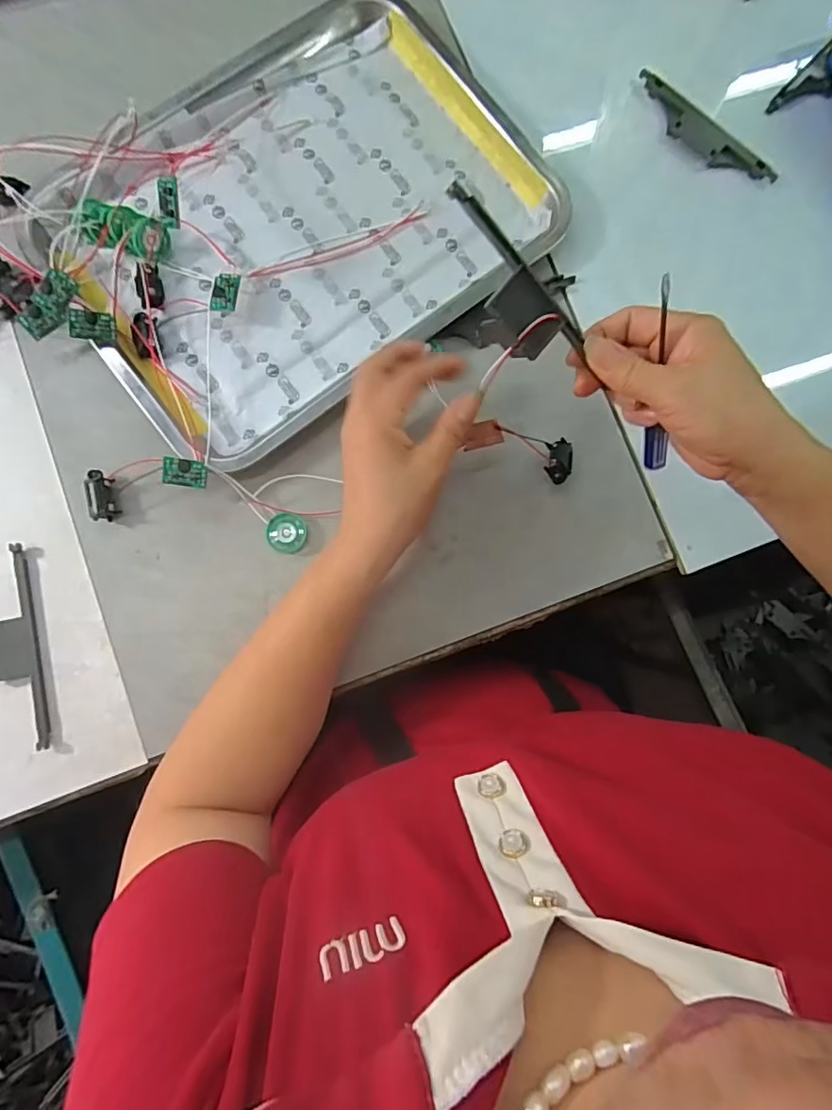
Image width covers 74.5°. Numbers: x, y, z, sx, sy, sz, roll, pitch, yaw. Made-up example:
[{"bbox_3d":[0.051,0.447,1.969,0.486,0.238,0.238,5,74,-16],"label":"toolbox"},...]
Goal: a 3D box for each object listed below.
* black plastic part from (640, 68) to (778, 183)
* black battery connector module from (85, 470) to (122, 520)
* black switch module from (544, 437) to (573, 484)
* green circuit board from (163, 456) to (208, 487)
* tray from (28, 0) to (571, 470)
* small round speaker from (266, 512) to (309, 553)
[{"bbox_3d":[0.232,-0.342,0.444,0.134,0.010,0.030,40,83,3],"label":"black plastic part"},{"bbox_3d":[-0.220,-0.041,0.384,0.018,0.014,0.034,-13,84,-4],"label":"black battery connector module"},{"bbox_3d":[0.103,-0.068,0.392,0.017,0.010,0.035,12,62,-1],"label":"black switch module"},{"bbox_3d":[-0.156,-0.056,0.371,0.028,0.007,0.018,5,100,-10],"label":"green circuit board"},{"bbox_3d":[-0.083,-0.252,0.410,0.349,0.032,0.252,-39,86,-6],"label":"tray"},{"bbox_3d":[-0.092,-0.016,0.390,0.027,0.005,0.028,2,83,-2],"label":"small round speaker"}]

